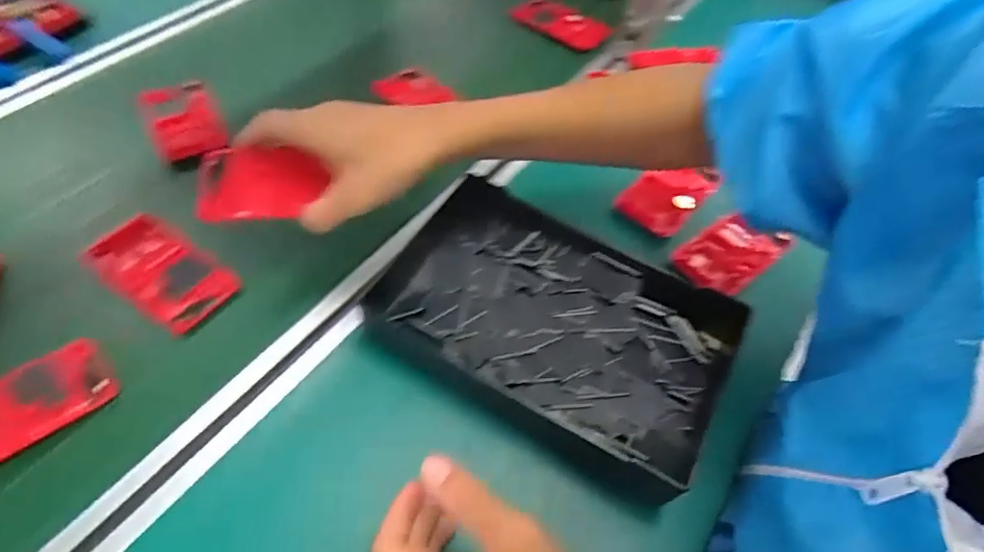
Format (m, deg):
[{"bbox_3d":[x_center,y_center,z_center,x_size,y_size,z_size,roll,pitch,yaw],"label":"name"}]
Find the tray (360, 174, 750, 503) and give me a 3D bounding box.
[{"bbox_3d":[0.053,0.029,0.449,0.264,0.051,0.196,30,56,17],"label":"tray"}]

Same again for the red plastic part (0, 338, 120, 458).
[{"bbox_3d":[-0.333,0.095,0.390,0.126,0.010,0.054,-32,78,-27],"label":"red plastic part"}]

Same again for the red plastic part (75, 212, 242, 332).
[{"bbox_3d":[-0.275,-0.008,0.472,0.118,0.013,0.067,29,56,16],"label":"red plastic part"}]

